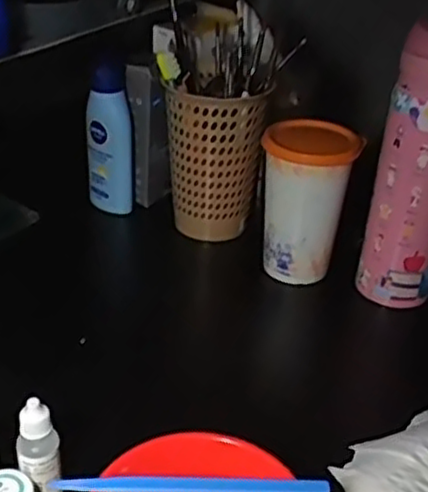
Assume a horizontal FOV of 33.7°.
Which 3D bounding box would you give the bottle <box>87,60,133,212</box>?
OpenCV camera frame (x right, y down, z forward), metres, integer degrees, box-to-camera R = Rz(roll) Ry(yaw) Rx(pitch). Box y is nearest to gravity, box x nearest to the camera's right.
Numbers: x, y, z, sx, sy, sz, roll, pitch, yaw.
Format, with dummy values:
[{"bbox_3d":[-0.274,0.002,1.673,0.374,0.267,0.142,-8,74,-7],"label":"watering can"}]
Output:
[{"bbox_3d":[-0.098,-0.100,0.670,0.042,0.143,0.027,-2,32,-10],"label":"bottle"}]

